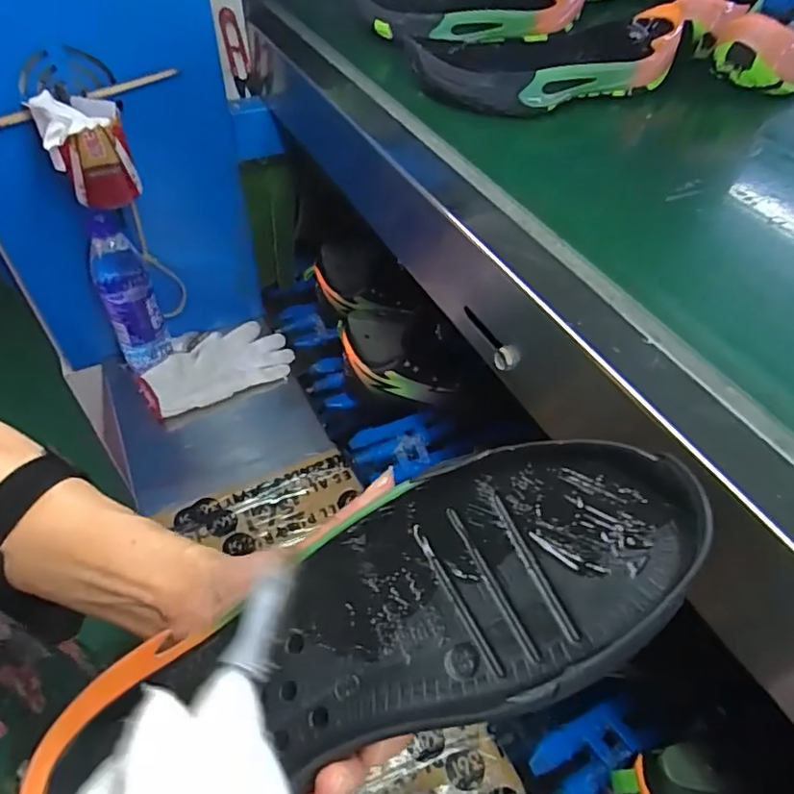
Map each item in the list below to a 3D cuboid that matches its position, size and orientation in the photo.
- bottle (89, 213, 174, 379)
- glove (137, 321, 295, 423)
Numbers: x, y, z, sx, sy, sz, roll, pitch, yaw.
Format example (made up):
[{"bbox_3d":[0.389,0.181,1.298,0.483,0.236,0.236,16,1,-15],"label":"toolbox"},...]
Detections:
[{"bbox_3d":[-0.337,-0.122,0.714,0.063,0.218,0.053,-19,53,-20],"label":"bottle"},{"bbox_3d":[-0.250,-0.046,0.789,0.202,0.029,0.108,-24,55,-23],"label":"glove"}]

